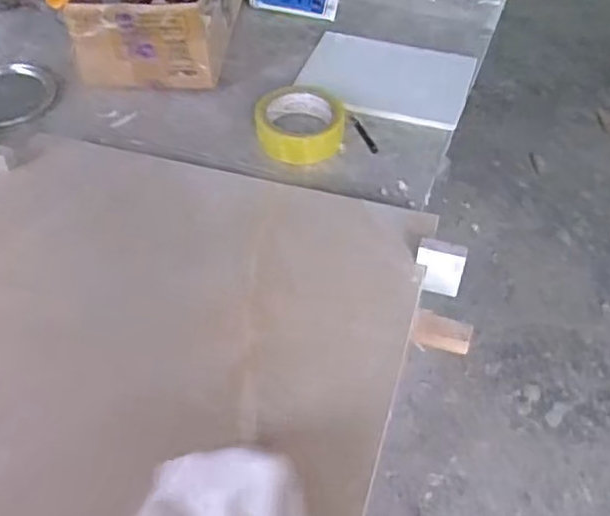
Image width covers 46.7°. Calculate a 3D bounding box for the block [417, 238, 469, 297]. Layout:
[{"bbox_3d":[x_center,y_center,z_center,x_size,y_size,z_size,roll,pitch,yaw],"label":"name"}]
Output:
[{"bbox_3d":[0.119,0.008,0.622,0.040,0.051,0.017,7,48,6],"label":"block"}]

